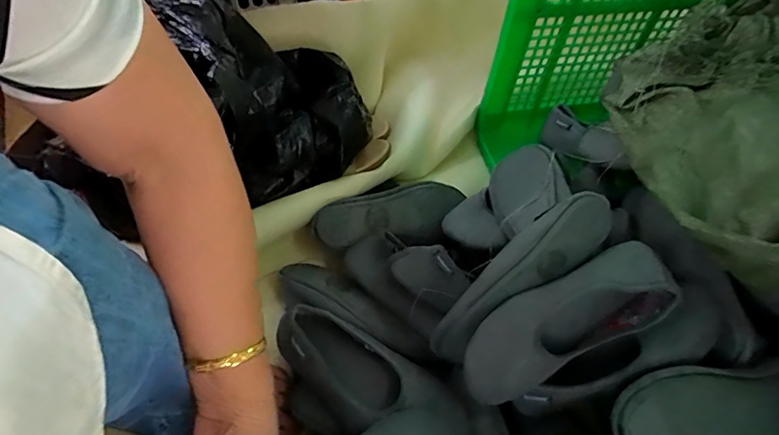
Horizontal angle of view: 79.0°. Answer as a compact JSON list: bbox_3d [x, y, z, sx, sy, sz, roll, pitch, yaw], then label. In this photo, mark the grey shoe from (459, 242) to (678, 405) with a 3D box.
[{"bbox_3d":[0.180,0.106,0.484,0.232,0.048,0.091,-27,87,2],"label":"grey shoe"}]

